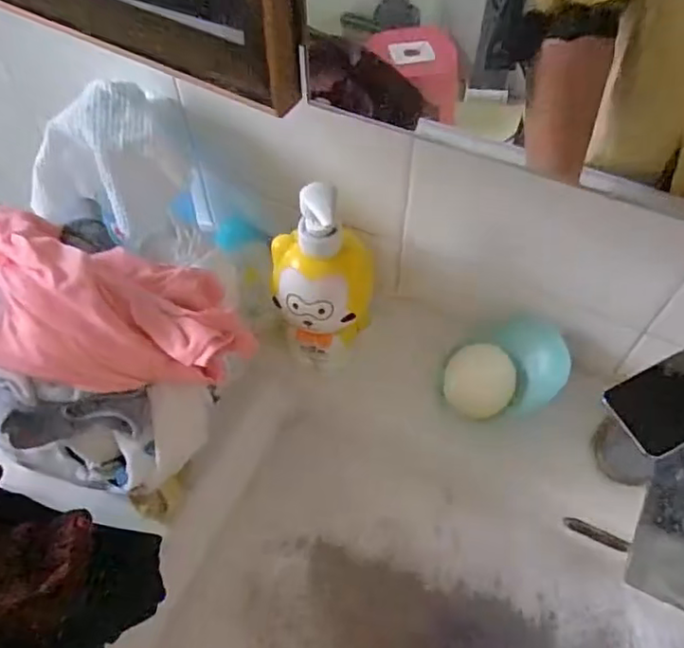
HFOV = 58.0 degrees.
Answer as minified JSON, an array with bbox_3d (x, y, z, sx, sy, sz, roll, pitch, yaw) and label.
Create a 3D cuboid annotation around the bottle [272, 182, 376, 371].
[{"bbox_3d":[-0.016,-0.028,0.481,0.073,0.186,0.057,-6,57,-4],"label":"bottle"}]

